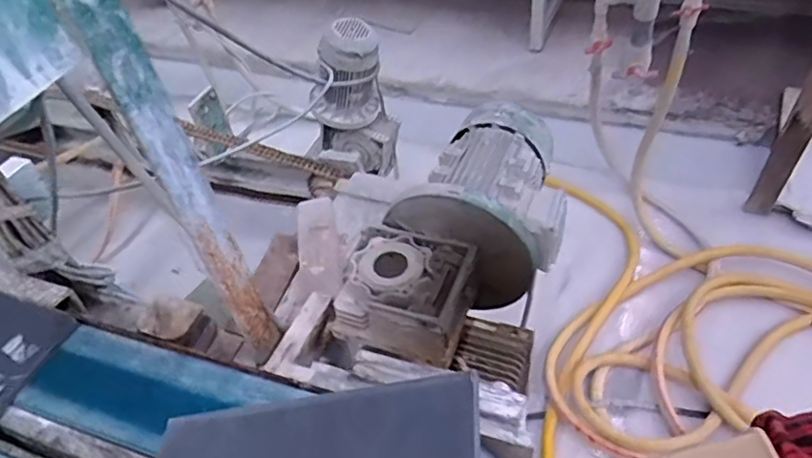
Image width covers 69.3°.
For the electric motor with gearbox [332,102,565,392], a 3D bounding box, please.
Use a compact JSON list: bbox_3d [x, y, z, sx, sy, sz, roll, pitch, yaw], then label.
[{"bbox_3d":[0.085,0.005,0.783,0.229,0.202,0.382,11,48,18],"label":"electric motor with gearbox"}]

